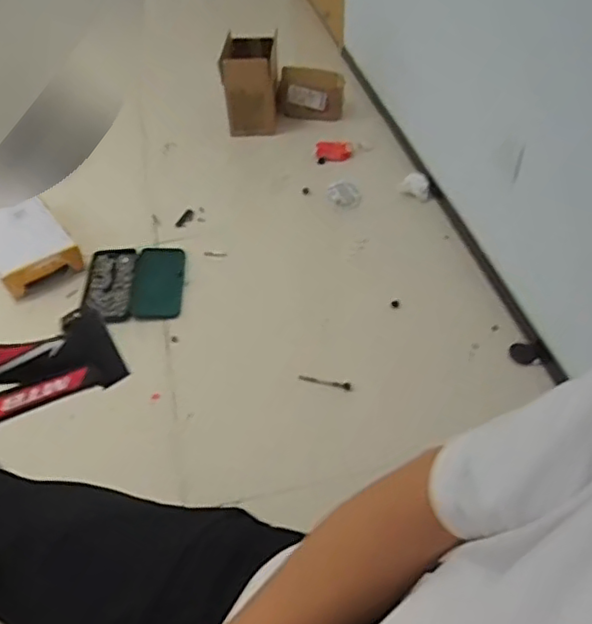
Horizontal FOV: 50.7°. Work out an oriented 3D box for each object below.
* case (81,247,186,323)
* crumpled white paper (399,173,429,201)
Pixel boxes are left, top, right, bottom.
[{"bbox_3d":[-0.406,-0.075,1.573,0.247,0.029,0.248,-8,46,-5],"label":"case"},{"bbox_3d":[0.356,-0.364,1.840,0.099,0.055,0.067,27,53,26],"label":"crumpled white paper"}]

